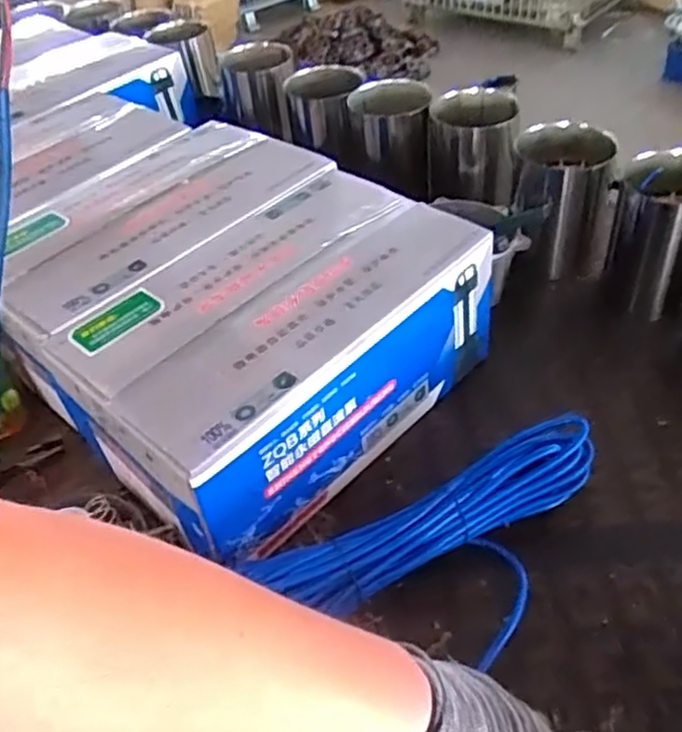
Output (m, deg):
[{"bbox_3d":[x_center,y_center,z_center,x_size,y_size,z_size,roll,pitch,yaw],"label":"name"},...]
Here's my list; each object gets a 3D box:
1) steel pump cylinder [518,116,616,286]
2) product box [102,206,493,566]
[{"bbox_3d":[0.286,-0.214,0.924,0.123,0.162,0.101,6,45,13],"label":"steel pump cylinder"},{"bbox_3d":[-0.015,0.011,0.715,0.123,0.179,0.400,32,56,33],"label":"product box"}]

